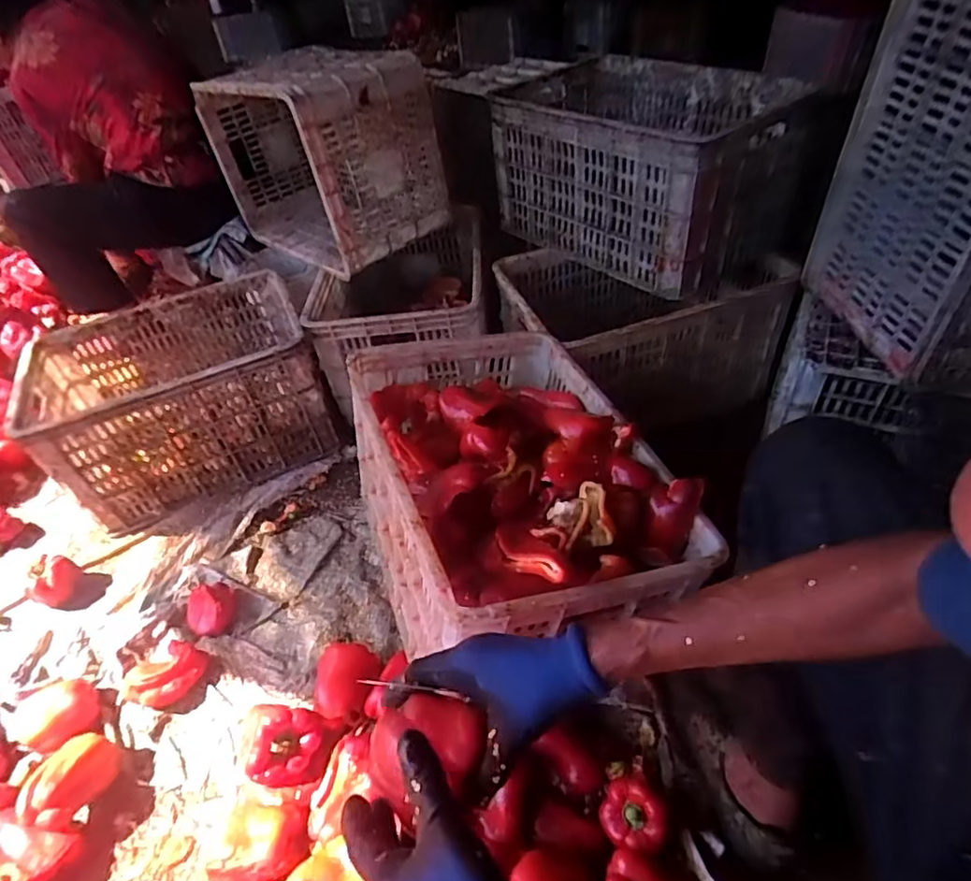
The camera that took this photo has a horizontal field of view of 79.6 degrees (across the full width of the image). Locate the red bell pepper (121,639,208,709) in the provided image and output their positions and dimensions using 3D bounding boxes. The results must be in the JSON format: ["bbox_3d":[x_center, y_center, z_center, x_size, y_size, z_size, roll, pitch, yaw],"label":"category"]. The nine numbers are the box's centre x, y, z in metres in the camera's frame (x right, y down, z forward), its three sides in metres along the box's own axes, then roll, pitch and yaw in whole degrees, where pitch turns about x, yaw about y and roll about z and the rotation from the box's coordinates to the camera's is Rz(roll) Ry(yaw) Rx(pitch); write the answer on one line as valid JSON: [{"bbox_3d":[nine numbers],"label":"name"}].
[{"bbox_3d":[-0.505,0.366,0.916,0.093,0.054,0.116,29,55,32],"label":"red bell pepper"}]

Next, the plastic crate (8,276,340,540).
[{"bbox_3d":[-0.649,-0.111,1.253,0.532,0.264,0.373,-23,46,-15],"label":"plastic crate"}]

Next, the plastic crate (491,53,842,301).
[{"bbox_3d":[0.301,-0.551,1.160,0.382,0.270,0.565,-29,48,-20],"label":"plastic crate"}]

